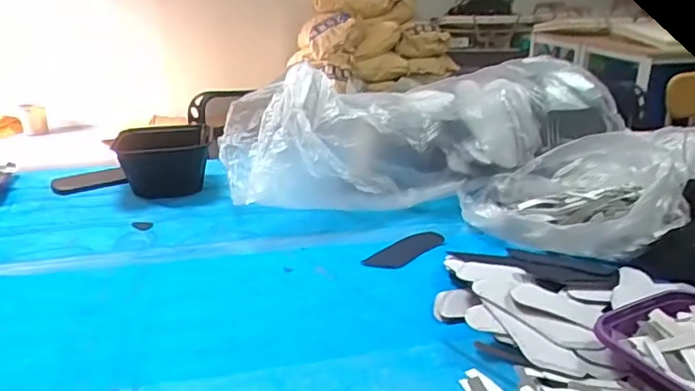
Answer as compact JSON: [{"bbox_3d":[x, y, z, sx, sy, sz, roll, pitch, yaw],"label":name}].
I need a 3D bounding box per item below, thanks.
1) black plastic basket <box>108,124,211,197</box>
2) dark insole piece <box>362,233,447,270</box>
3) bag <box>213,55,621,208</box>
[{"bbox_3d":[-0.316,-0.059,1.018,0.158,0.099,0.117,-5,24,-11],"label":"black plastic basket"},{"bbox_3d":[0.081,0.077,0.814,0.121,0.006,0.045,-25,39,-33],"label":"dark insole piece"},{"bbox_3d":[0.104,-0.107,0.957,0.611,0.178,0.268,-2,24,-7],"label":"bag"}]

